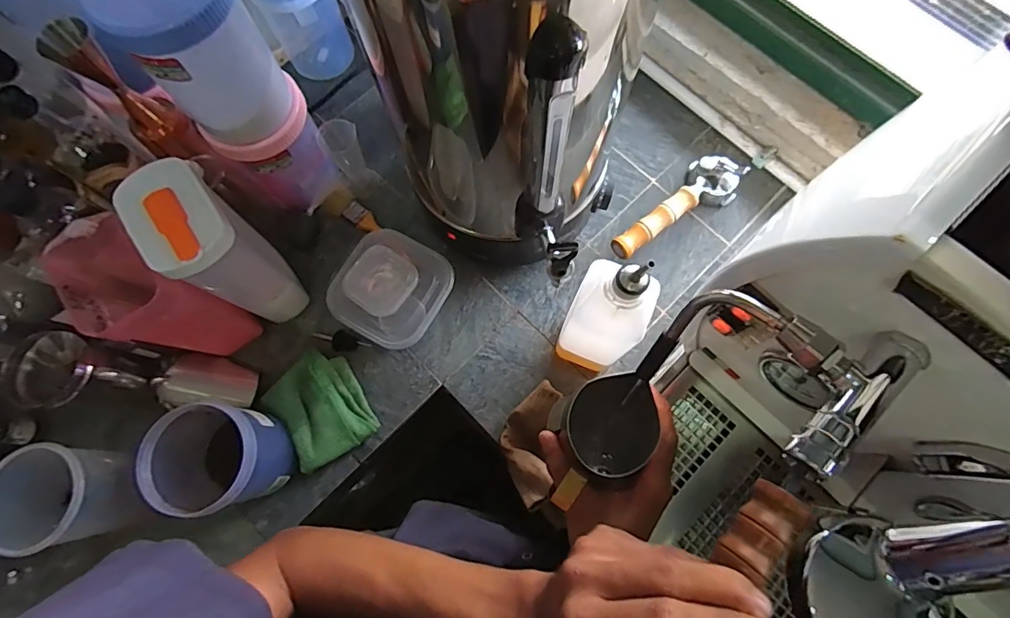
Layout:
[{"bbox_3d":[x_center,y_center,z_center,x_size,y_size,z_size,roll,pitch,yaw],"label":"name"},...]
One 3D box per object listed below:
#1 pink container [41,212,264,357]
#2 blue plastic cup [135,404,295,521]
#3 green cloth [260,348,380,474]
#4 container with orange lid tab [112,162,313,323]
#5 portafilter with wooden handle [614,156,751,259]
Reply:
[{"bbox_3d":[-0.407,-0.011,0.573,0.119,0.200,0.095,43,79,12],"label":"pink container"},{"bbox_3d":[-0.327,0.171,0.563,0.113,0.133,0.112,0,74,1],"label":"blue plastic cup"},{"bbox_3d":[-0.248,0.134,0.647,0.113,0.041,0.138,-34,76,-8],"label":"green cloth"},{"bbox_3d":[-0.334,-0.069,0.583,0.077,0.226,0.119,-39,77,-9],"label":"container with orange lid tab"},{"bbox_3d":[0.252,-0.139,0.695,0.212,0.071,0.076,-44,78,-10],"label":"portafilter with wooden handle"}]

